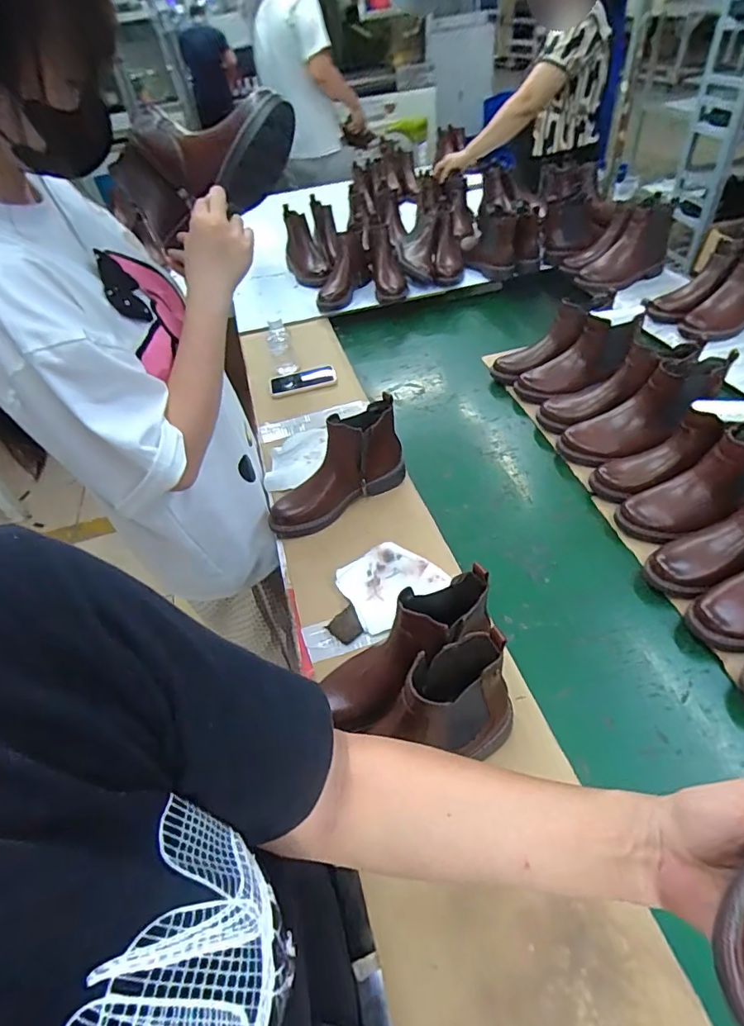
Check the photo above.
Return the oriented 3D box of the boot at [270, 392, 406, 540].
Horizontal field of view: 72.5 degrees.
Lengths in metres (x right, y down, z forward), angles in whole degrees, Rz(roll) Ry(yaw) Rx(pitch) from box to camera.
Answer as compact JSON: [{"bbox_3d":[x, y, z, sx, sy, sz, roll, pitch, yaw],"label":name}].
[{"bbox_3d":[-0.051,-0.077,0.835,0.269,0.163,0.094,-34,51,-25],"label":"boot"}]

